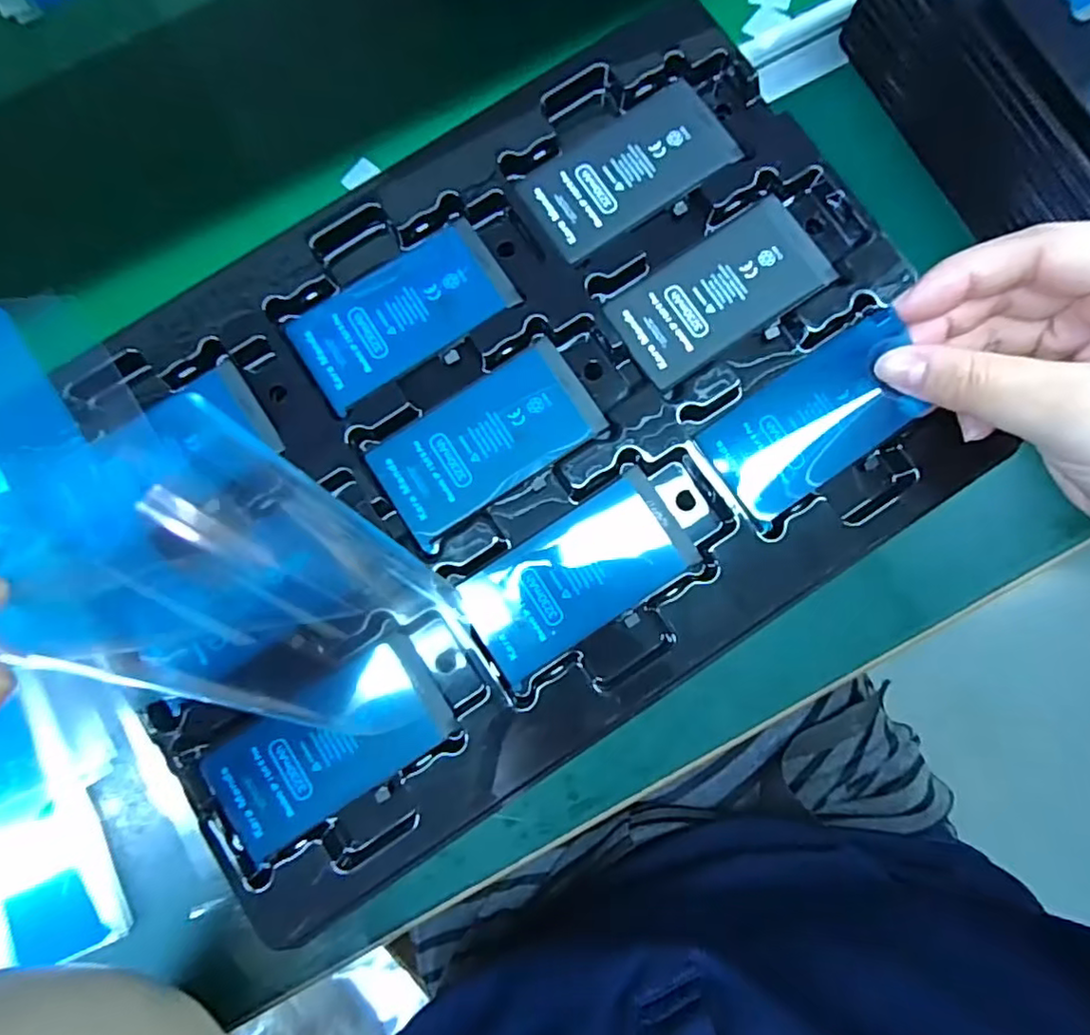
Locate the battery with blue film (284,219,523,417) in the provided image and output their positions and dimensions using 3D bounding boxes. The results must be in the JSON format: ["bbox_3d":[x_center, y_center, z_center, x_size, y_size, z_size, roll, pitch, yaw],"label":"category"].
[{"bbox_3d":[-0.057,-0.082,0.245,0.084,0.007,0.047,-35,82,-4],"label":"battery with blue film"}]

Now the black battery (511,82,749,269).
[{"bbox_3d":[0.034,-0.142,0.251,0.084,0.009,0.044,-31,82,-4],"label":"black battery"}]

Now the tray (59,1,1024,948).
[{"bbox_3d":[-0.014,-0.031,0.235,0.318,0.034,0.218,-33,79,-7],"label":"tray"}]

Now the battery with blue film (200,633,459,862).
[{"bbox_3d":[-0.077,0.082,0.224,0.084,0.007,0.044,-34,86,-5],"label":"battery with blue film"}]

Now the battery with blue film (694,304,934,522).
[{"bbox_3d":[0.104,-0.039,0.231,0.086,0.010,0.043,-35,74,0],"label":"battery with blue film"}]

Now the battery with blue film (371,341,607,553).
[{"bbox_3d":[-0.022,-0.030,0.238,0.085,0.008,0.045,-34,82,-4],"label":"battery with blue film"}]

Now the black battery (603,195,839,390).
[{"bbox_3d":[0.069,-0.090,0.244,0.084,0.008,0.044,-33,82,-4],"label":"black battery"}]

